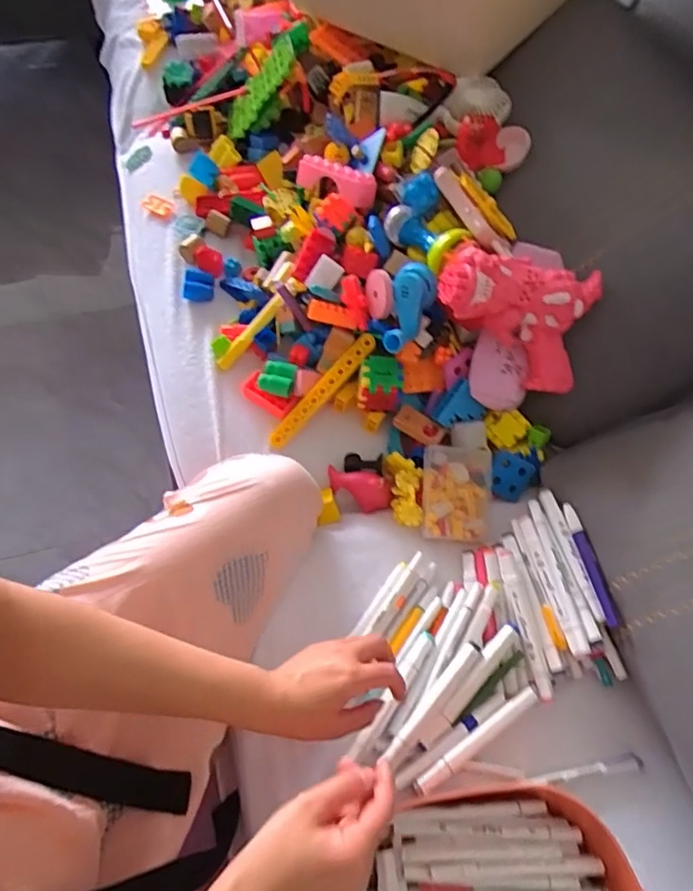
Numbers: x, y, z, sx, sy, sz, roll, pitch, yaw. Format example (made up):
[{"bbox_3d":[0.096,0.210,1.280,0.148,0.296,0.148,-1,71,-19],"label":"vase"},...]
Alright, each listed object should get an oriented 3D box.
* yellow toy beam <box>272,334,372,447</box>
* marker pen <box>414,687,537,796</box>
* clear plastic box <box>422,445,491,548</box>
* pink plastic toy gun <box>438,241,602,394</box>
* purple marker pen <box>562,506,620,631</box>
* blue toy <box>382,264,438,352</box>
[{"bbox_3d":[-0.029,-0.065,0.694,0.023,0.008,0.175,41,94,-14],"label":"yellow toy beam"},{"bbox_3d":[0.124,0.281,0.537,0.145,0.013,0.016,-29,67,-19],"label":"marker pen"},{"bbox_3d":[0.130,0.057,0.664,0.081,0.033,0.107,5,62,-1],"label":"clear plastic box"},{"bbox_3d":[0.190,-0.162,0.629,0.179,0.134,0.048,24,16,-22],"label":"pink plastic toy gun"},{"bbox_3d":[0.250,0.119,0.583,0.011,0.012,0.129,-7,63,-8],"label":"purple marker pen"},{"bbox_3d":[0.073,-0.158,0.661,0.047,0.039,0.108,18,90,6],"label":"blue toy"}]

